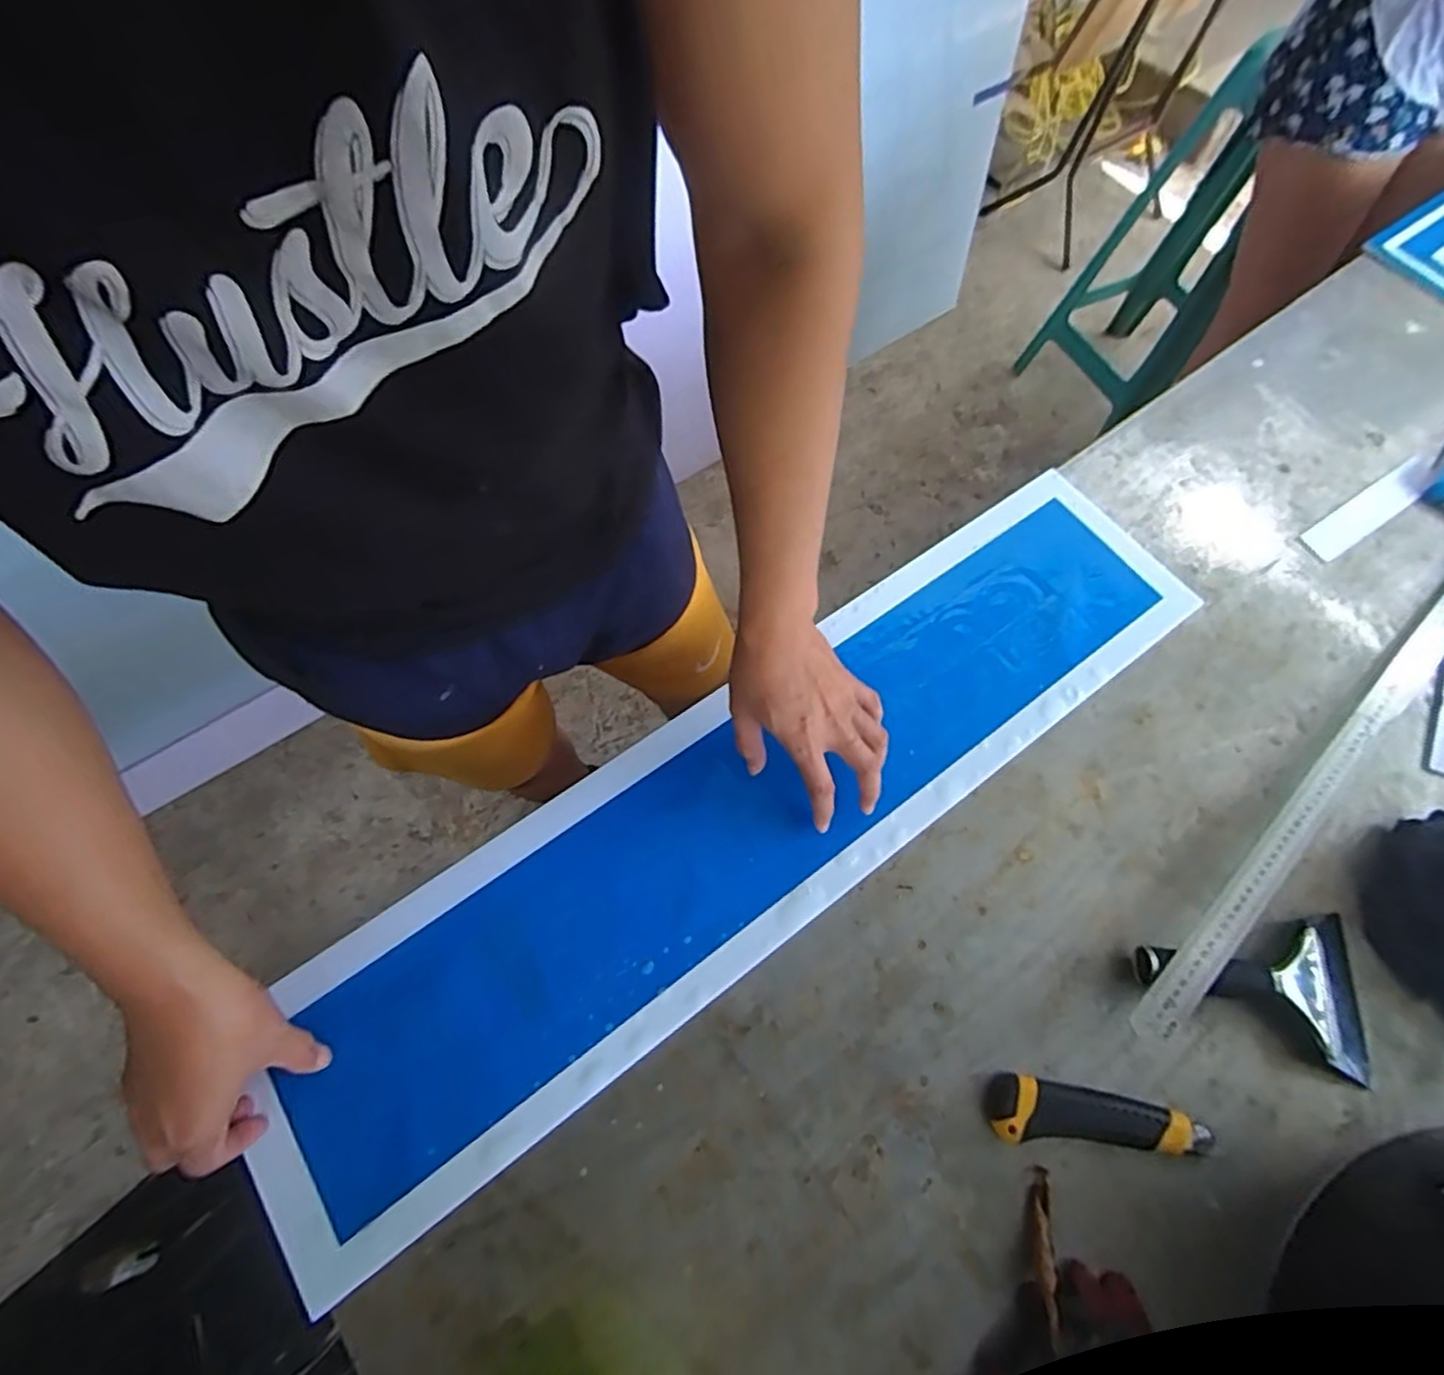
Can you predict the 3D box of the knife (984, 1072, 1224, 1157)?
[{"bbox_3d":[0.268,0.304,0.486,0.153,0.016,0.040,5,67,-1],"label":"knife"}]

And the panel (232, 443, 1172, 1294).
[{"bbox_3d":[0.045,0.083,0.576,0.865,0.015,0.201,-33,73,-15],"label":"panel"}]

